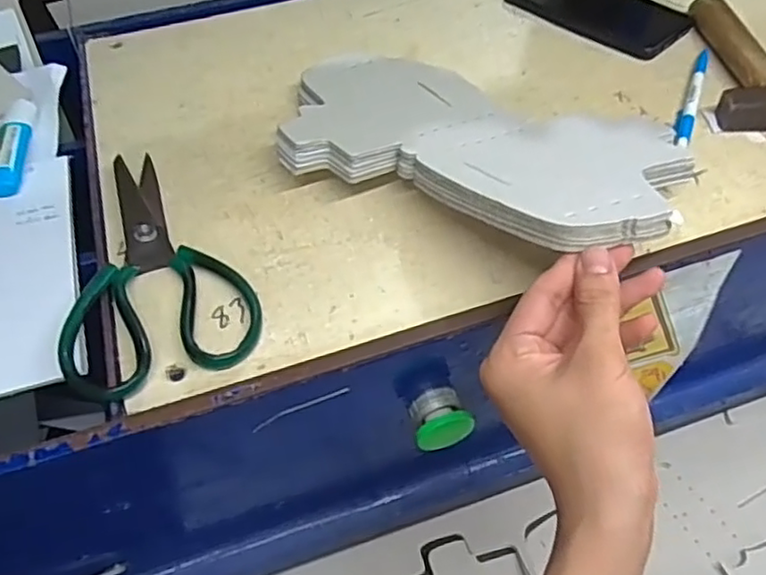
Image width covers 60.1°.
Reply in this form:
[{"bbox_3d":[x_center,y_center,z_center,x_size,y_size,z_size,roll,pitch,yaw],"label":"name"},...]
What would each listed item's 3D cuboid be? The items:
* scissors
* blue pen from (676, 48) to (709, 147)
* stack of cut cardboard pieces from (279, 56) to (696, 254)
[{"bbox_3d":[-0.154,-0.023,0.433,0.110,0.019,0.202,-18,53,-11],"label":"scissors"},{"bbox_3d":[0.243,-0.151,0.519,0.012,0.009,0.138,17,55,16],"label":"blue pen"},{"bbox_3d":[0.051,-0.098,0.447,0.279,0.026,0.192,17,40,24],"label":"stack of cut cardboard pieces"}]

